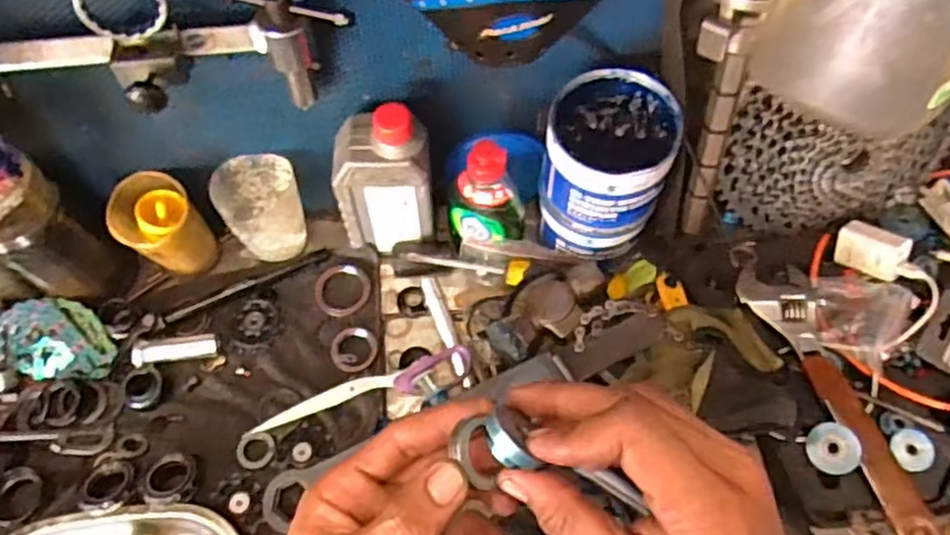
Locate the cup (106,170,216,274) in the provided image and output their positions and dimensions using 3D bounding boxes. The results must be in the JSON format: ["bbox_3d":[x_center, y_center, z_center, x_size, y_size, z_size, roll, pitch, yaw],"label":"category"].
[{"bbox_3d":[-0.282,-0.033,0.621,0.067,0.098,0.066,-1,60,1],"label":"cup"}]

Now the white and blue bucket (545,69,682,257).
[{"bbox_3d":[0.110,-0.079,0.580,0.094,0.141,0.100,-1,60,1],"label":"white and blue bucket"}]

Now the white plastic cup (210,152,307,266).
[{"bbox_3d":[-0.192,-0.052,0.638,0.068,0.091,0.064,-1,60,1],"label":"white plastic cup"}]

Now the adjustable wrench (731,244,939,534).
[{"bbox_3d":[0.276,0.084,0.539,0.052,0.014,0.267,-16,61,-7],"label":"adjustable wrench"}]

